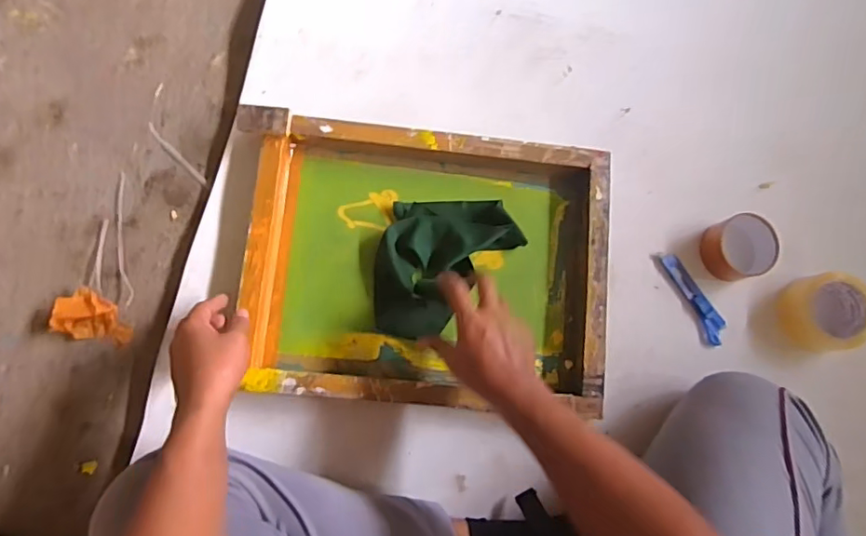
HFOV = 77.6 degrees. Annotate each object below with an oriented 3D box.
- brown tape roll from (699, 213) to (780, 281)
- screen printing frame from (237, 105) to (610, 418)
[{"bbox_3d":[0.419,-0.028,0.738,0.091,0.038,0.086,-15,82,-8],"label":"brown tape roll"},{"bbox_3d":[-0.007,-0.005,0.682,0.446,0.056,0.340,5,83,-5],"label":"screen printing frame"}]

